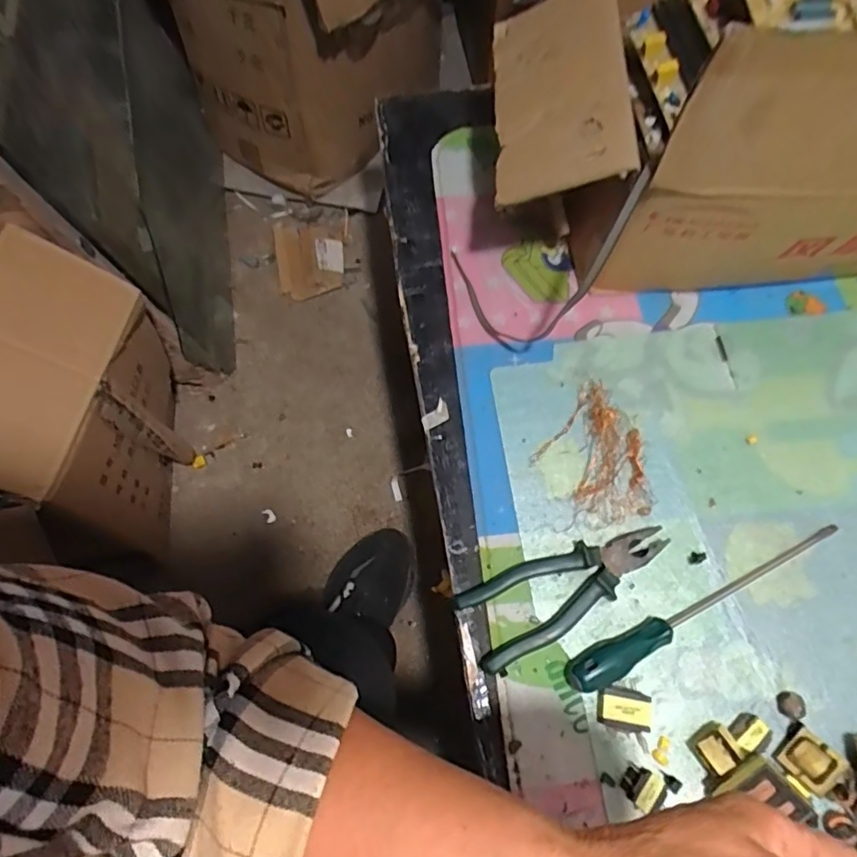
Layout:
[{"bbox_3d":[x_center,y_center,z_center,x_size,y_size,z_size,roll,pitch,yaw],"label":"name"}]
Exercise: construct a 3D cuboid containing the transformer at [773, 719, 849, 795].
[{"bbox_3d":[0.302,0.263,0.456,0.037,0.024,0.040,40,73,16],"label":"transformer"}]

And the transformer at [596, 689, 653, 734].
[{"bbox_3d":[0.161,0.233,0.478,0.042,0.016,0.027,11,67,6],"label":"transformer"}]

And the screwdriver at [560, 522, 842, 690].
[{"bbox_3d":[0.248,0.152,0.504,0.286,0.025,0.030,-25,69,-9],"label":"screwdriver"}]

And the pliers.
[{"bbox_3d":[0.124,0.141,0.515,0.194,0.017,0.071,-24,69,-9],"label":"pliers"}]

